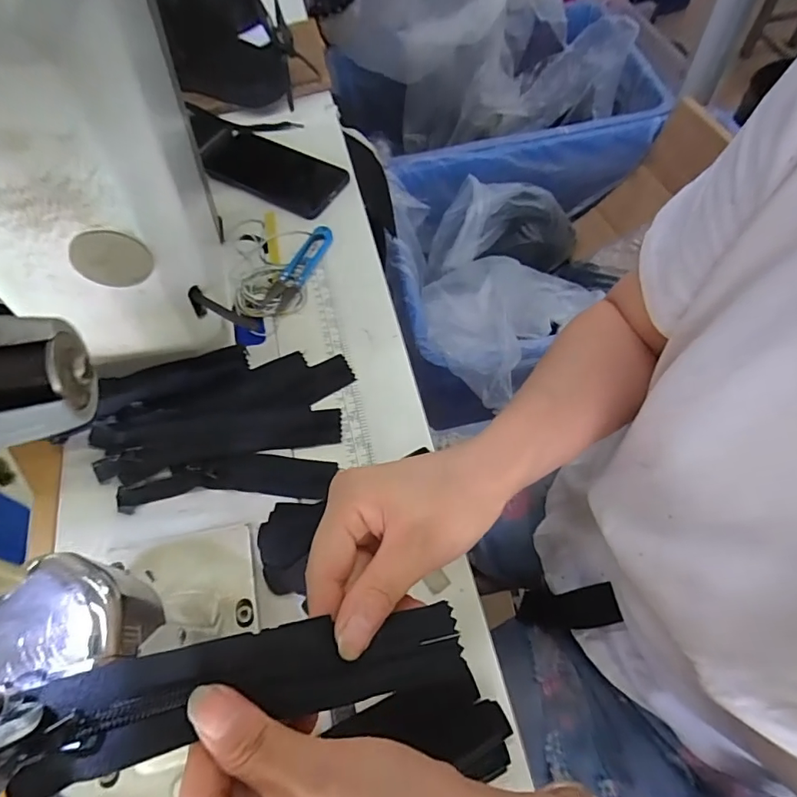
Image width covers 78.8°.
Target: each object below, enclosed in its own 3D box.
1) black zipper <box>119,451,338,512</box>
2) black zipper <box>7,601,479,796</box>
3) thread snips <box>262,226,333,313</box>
[{"bbox_3d":[-0.132,0.062,0.380,0.157,0.017,0.039,-6,62,-1],"label":"black zipper"},{"bbox_3d":[-0.046,0.114,0.196,0.169,0.007,0.039,4,58,-27],"label":"black zipper"},{"bbox_3d":[-0.099,-0.133,0.489,0.027,0.005,0.108,21,64,13],"label":"thread snips"}]

